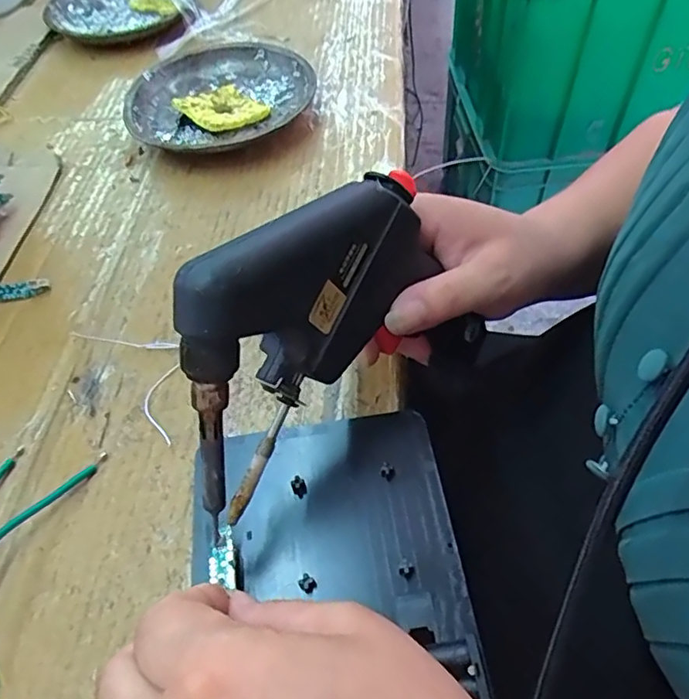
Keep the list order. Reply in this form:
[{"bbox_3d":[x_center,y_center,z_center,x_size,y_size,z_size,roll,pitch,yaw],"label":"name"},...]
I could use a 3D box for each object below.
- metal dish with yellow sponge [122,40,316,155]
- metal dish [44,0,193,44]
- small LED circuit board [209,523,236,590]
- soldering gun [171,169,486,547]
[{"bbox_3d":[-0.105,-0.205,0.463,0.144,0.032,0.123,-34,58,-19],"label":"metal dish with yellow sponge"},{"bbox_3d":[-0.228,-0.359,0.587,0.149,0.025,0.166,-9,53,-2],"label":"metal dish"},{"bbox_3d":[-0.050,0.085,0.232,0.010,0.004,0.025,-3,64,0],"label":"small LED circuit board"},{"bbox_3d":[-0.012,-0.012,0.234,0.040,0.096,0.140,15,40,43],"label":"soldering gun"}]

